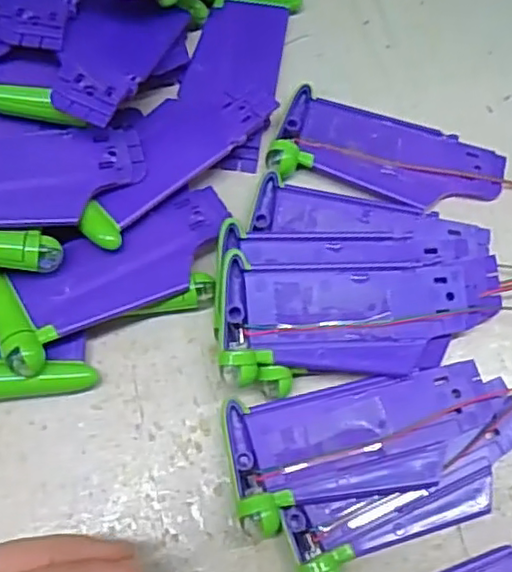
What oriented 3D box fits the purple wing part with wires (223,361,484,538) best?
[{"bbox_3d":[0.035,0.052,0.213,0.087,0.012,0.040,-9,70,-4],"label":"purple wing part with wires"}]

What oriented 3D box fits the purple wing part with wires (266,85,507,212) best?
[{"bbox_3d":[0.053,-0.052,0.254,0.089,0.010,0.040,13,70,4],"label":"purple wing part with wires"}]

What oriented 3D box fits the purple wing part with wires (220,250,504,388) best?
[{"bbox_3d":[0.038,0.011,0.220,0.099,0.008,0.040,0,81,-8],"label":"purple wing part with wires"}]

